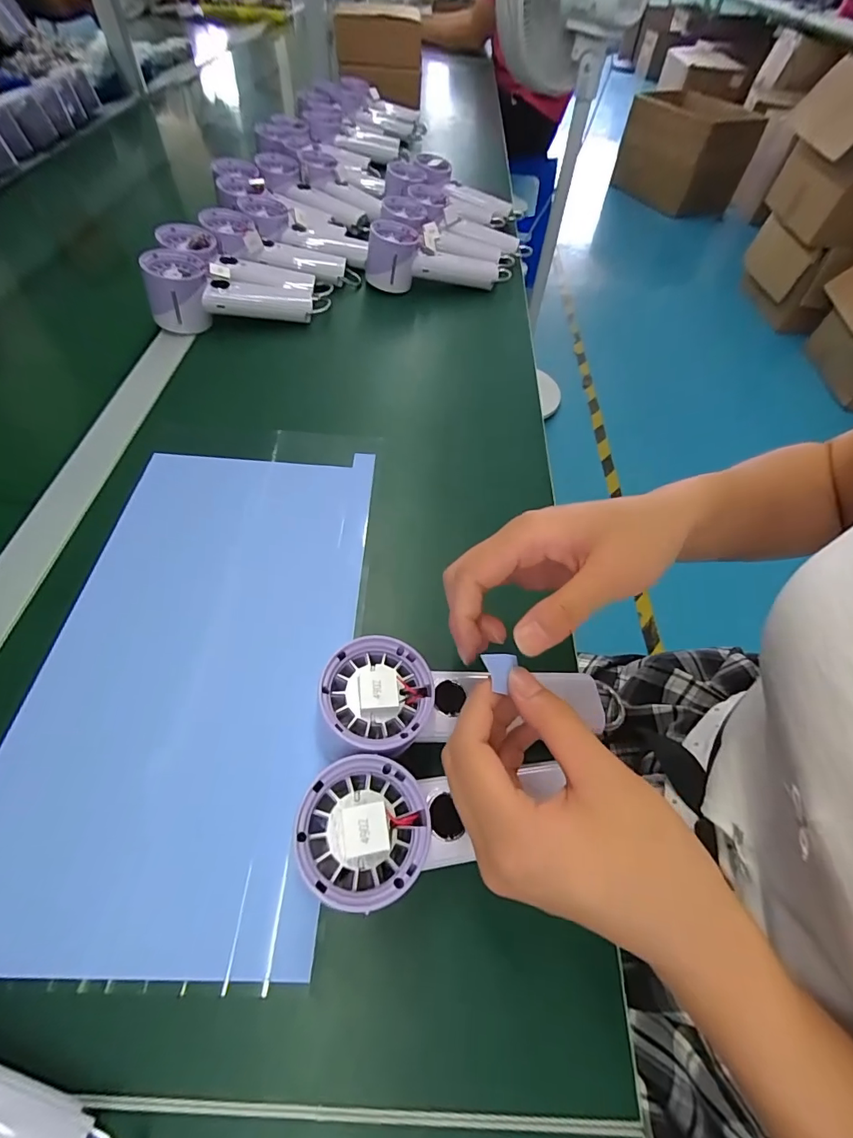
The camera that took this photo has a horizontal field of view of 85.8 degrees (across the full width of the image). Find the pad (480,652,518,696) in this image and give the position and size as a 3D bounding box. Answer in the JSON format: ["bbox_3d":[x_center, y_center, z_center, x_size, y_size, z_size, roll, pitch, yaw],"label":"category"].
[{"bbox_3d":[0.035,0.048,0.214,0.016,0.004,0.019,4,55,-1],"label":"pad"}]

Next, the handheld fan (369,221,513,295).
[{"bbox_3d":[0.016,-0.423,0.625,0.201,0.065,0.074,-9,56,-10],"label":"handheld fan"}]

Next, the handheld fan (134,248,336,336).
[{"bbox_3d":[-0.212,-0.315,0.523,0.190,0.059,0.066,-5,56,-7],"label":"handheld fan"}]

